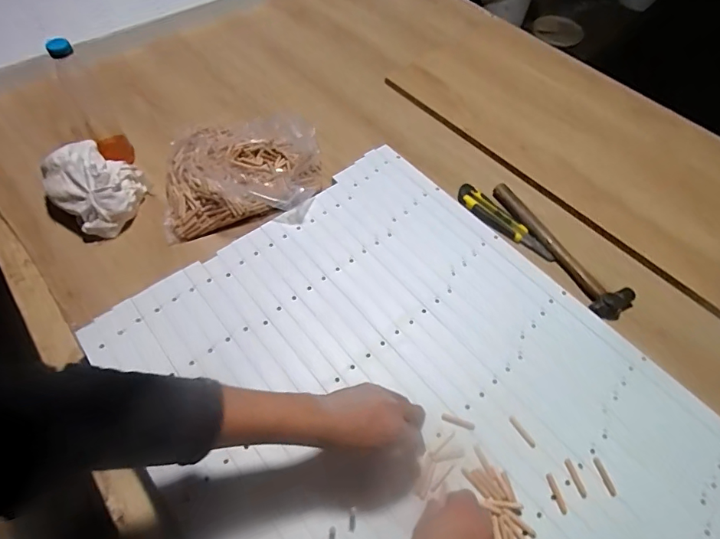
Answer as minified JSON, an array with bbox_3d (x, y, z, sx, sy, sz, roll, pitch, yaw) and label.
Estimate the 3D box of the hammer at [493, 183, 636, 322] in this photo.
[{"bbox_3d":[0.325,-0.046,0.729,0.078,0.032,0.284,-22,60,-17],"label":"hammer"}]

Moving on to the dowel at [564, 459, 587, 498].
[{"bbox_3d":[0.242,0.233,0.498,0.009,0.004,0.039,-12,58,-13],"label":"dowel"}]

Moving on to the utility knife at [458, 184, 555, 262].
[{"bbox_3d":[0.242,-0.075,0.756,0.043,0.026,0.189,-37,65,-24],"label":"utility knife"}]

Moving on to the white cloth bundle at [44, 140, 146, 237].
[{"bbox_3d":[-0.417,-0.136,0.708,0.135,0.085,0.141,-31,63,-22],"label":"white cloth bundle"}]

